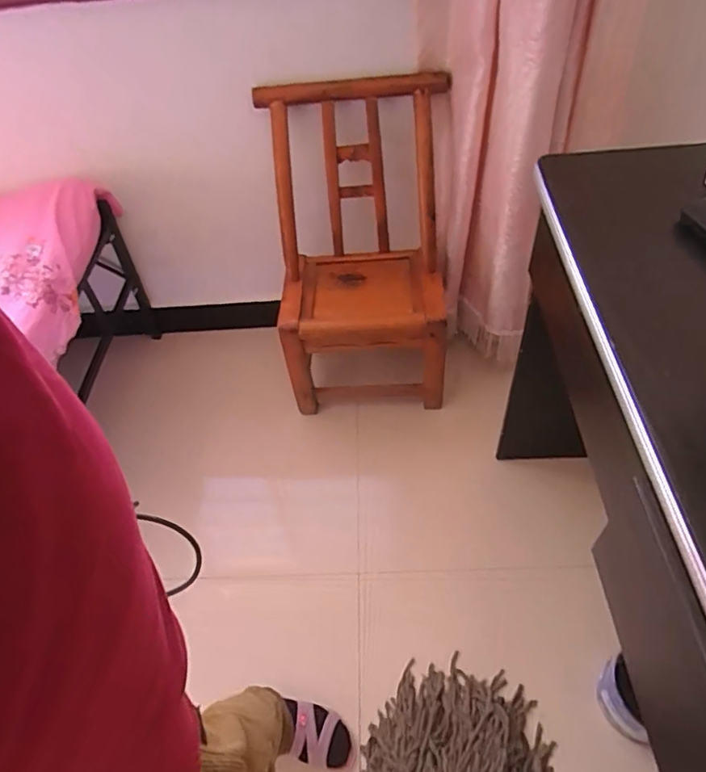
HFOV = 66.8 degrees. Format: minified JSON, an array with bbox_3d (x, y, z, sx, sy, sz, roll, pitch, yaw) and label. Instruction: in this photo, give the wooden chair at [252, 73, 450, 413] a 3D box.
[{"bbox_3d":[0.014,-0.281,1.204,0.372,0.612,0.389,-3,50,3],"label":"wooden chair"}]

